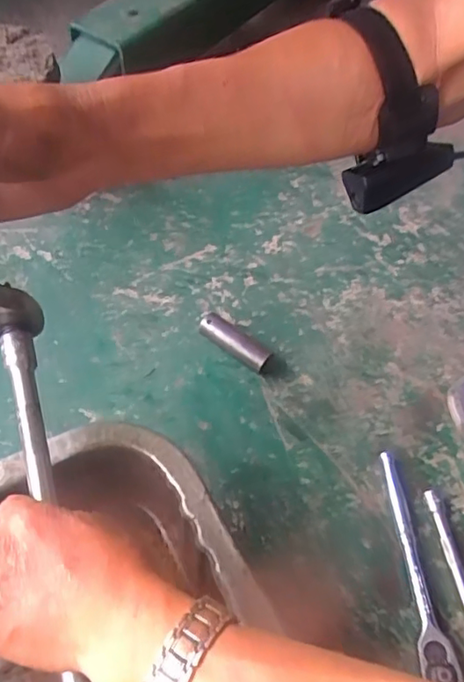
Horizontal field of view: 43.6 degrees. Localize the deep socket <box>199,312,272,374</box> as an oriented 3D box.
[{"bbox_3d":[0.003,0.002,0.599,0.080,0.025,0.025,33,59,18],"label":"deep socket"}]

